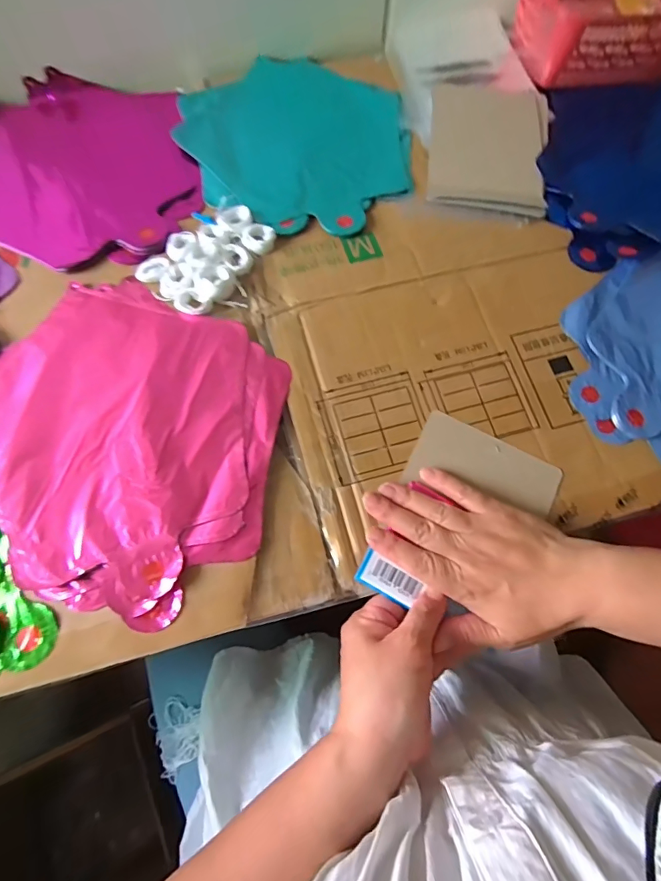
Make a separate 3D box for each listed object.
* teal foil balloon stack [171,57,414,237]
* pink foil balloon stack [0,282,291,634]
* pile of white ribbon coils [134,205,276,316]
[{"bbox_3d":[-0.031,-0.312,0.470,0.240,0.013,0.226,40,74,12],"label":"teal foil balloon stack"},{"bbox_3d":[-0.167,-0.006,0.359,0.258,0.009,0.237,21,71,6],"label":"pink foil balloon stack"},{"bbox_3d":[-0.107,-0.168,0.413,0.082,0.016,0.115,43,75,13],"label":"pile of white ribbon coils"}]

